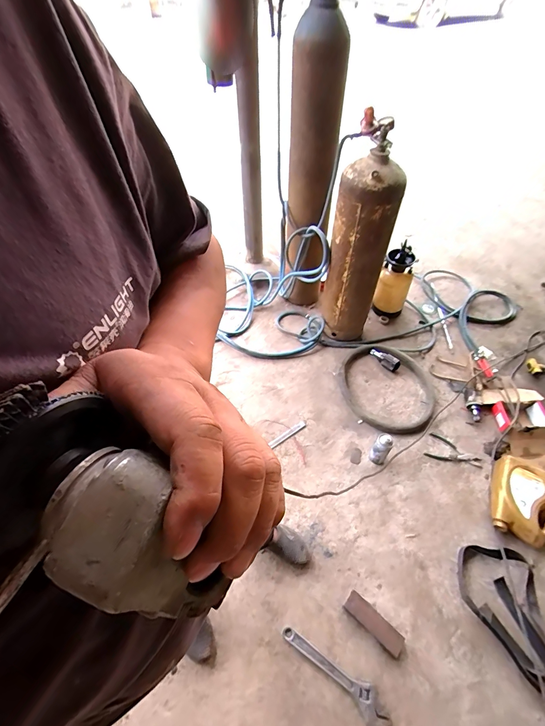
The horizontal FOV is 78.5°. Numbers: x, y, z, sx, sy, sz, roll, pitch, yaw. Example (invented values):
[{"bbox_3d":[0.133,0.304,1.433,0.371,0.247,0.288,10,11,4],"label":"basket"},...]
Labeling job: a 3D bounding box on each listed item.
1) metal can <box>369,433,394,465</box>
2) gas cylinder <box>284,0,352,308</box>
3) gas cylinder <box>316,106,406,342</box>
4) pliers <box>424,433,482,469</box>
[{"bbox_3d":[0.468,0.368,1.434,0.069,0.178,0.069,0,53,0],"label":"metal can"},{"bbox_3d":[0.171,-0.798,1.535,0.256,1.379,0.278,5,53,3],"label":"gas cylinder"},{"bbox_3d":[0.403,-0.510,1.606,0.273,1.015,0.250,13,54,9],"label":"gas cylinder"},{"bbox_3d":[0.832,0.415,1.531,0.232,0.011,0.134,22,56,15],"label":"pliers"}]

